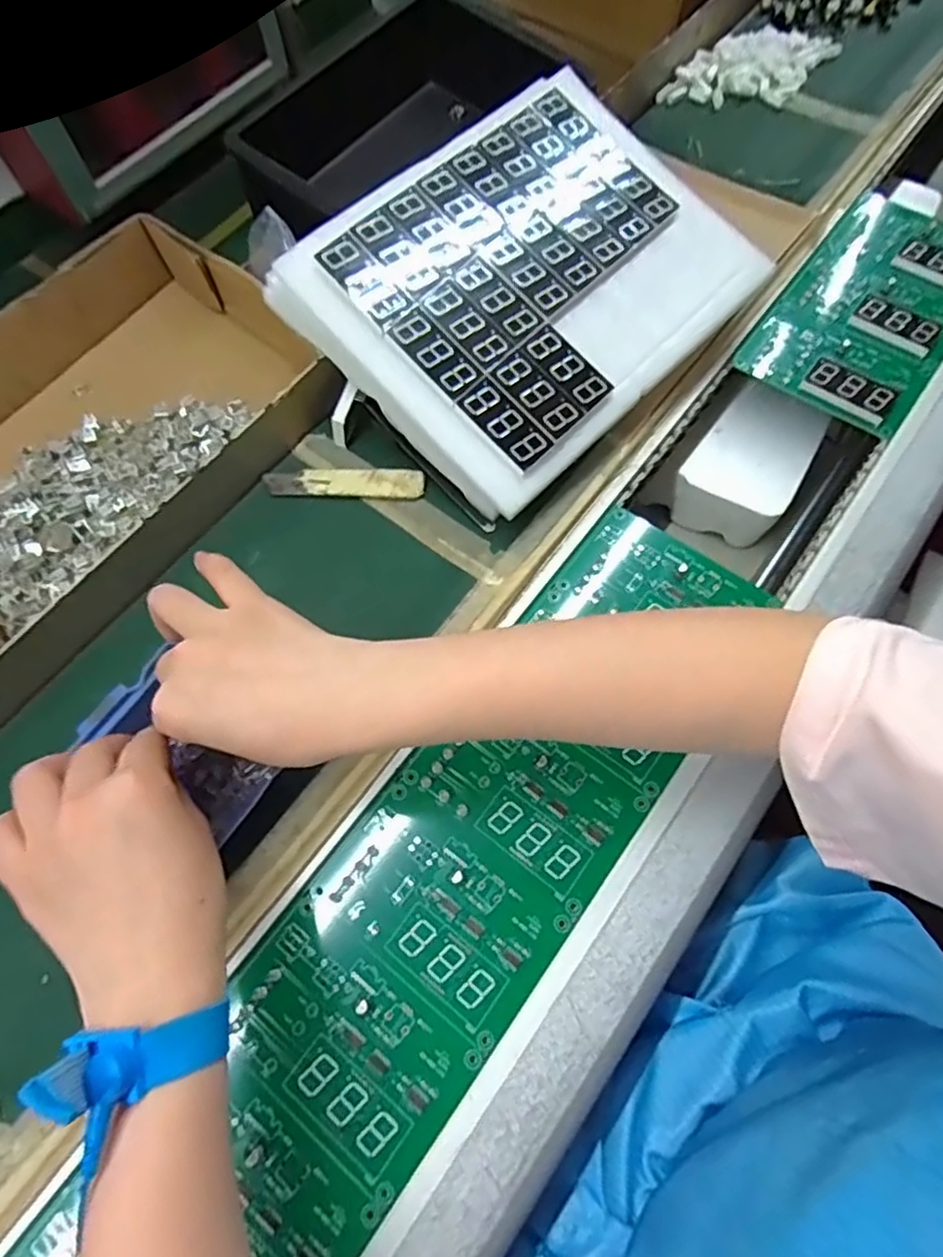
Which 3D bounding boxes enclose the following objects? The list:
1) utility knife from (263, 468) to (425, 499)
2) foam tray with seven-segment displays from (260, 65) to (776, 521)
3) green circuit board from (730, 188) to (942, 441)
[{"bbox_3d":[-0.086,-0.099,0.449,0.107,0.007,0.021,3,68,4],"label":"utility knife"},{"bbox_3d":[0.041,-0.232,0.439,0.272,0.034,0.210,-44,91,-14],"label":"foam tray with seven-segment displays"},{"bbox_3d":[0.311,-0.250,0.507,0.121,0.020,0.221,36,73,15],"label":"green circuit board"}]

